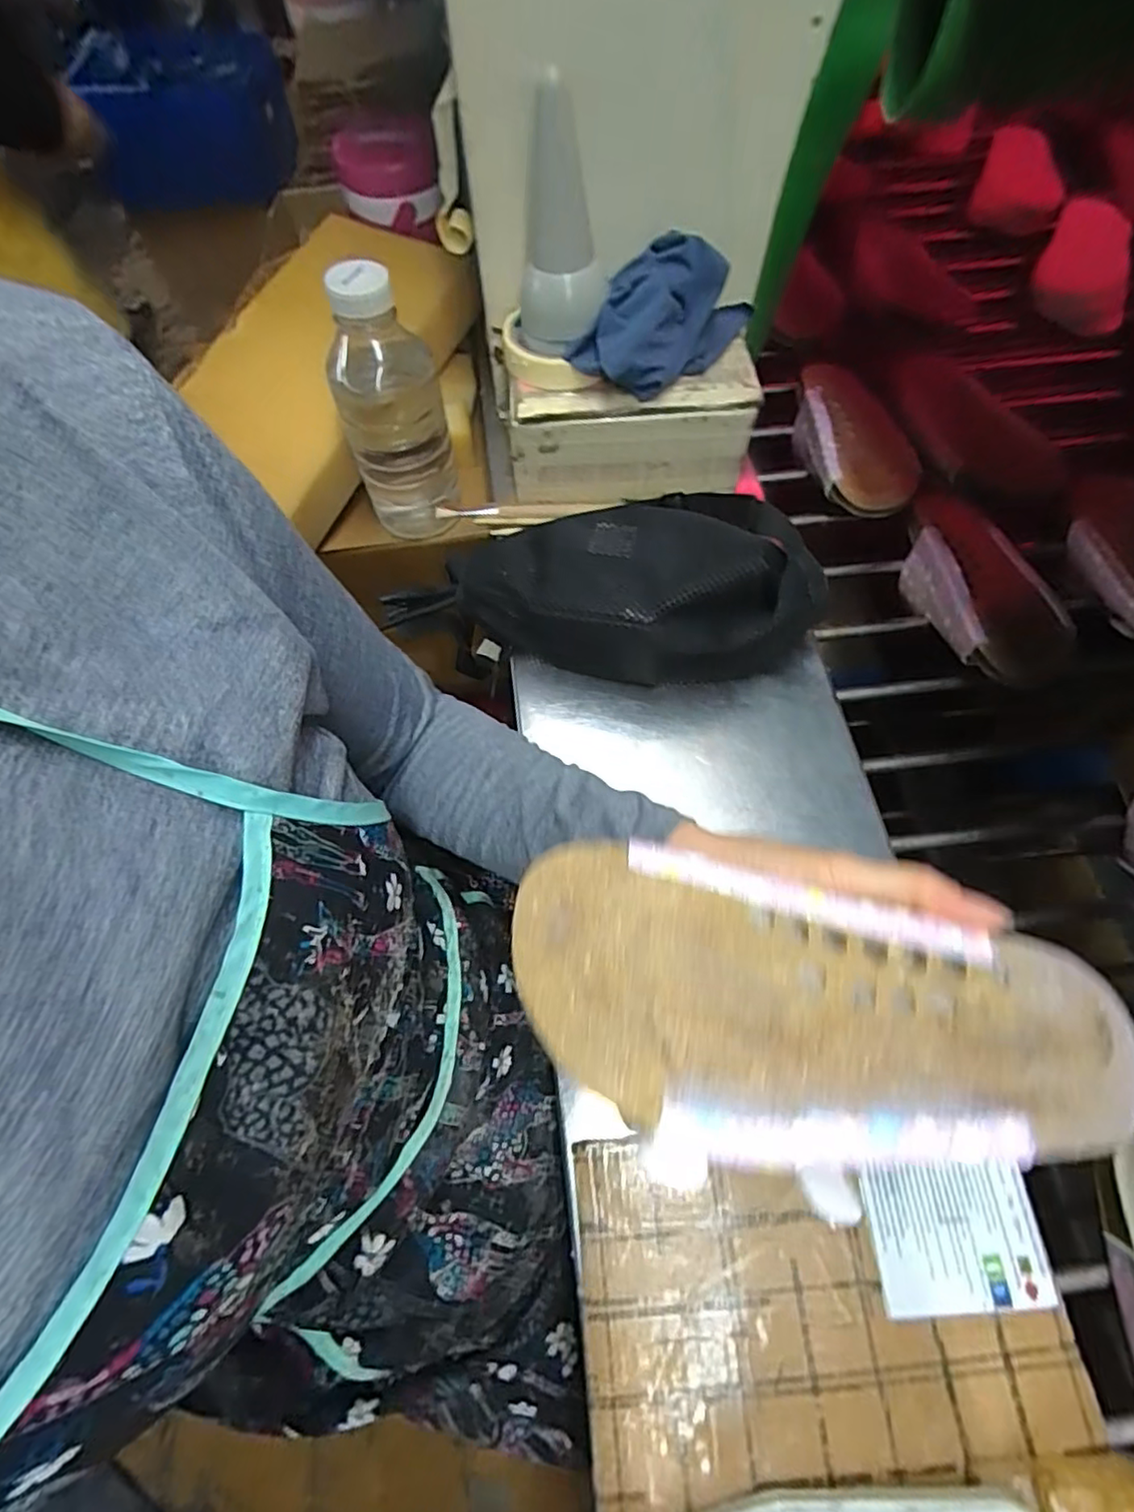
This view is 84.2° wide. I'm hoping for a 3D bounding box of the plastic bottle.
[{"bbox_3d":[-0.152,-0.298,0.545,0.084,0.209,0.084,-19,67,-10],"label":"plastic bottle"}]

